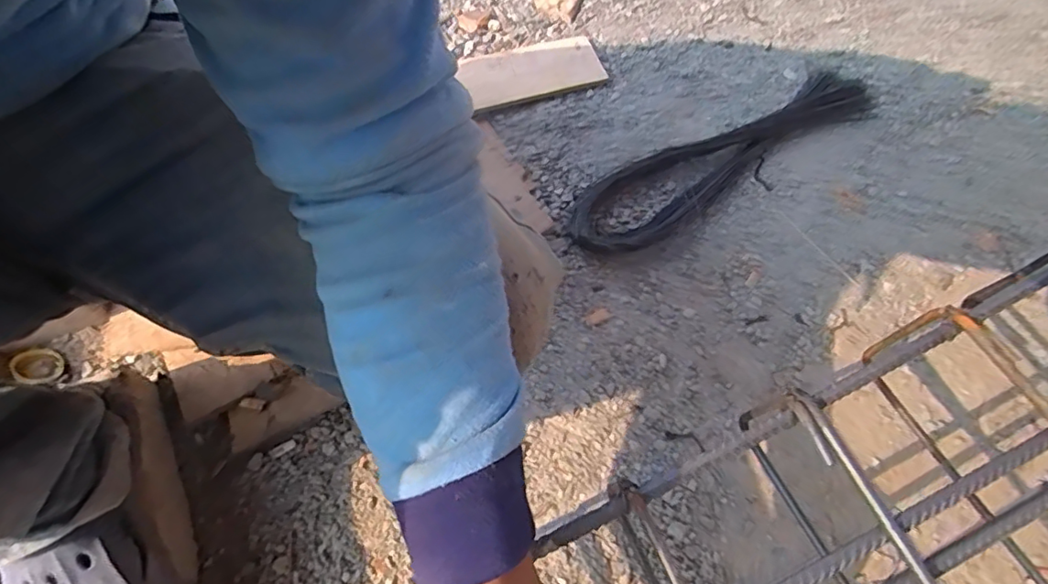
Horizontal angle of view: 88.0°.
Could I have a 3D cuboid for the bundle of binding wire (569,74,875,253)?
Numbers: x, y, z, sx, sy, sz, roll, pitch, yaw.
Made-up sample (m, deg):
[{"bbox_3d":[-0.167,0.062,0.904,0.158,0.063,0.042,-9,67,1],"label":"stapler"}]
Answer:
[{"bbox_3d":[0.238,-0.167,0.646,0.419,0.039,0.104,-31,69,-13],"label":"bundle of binding wire"}]

